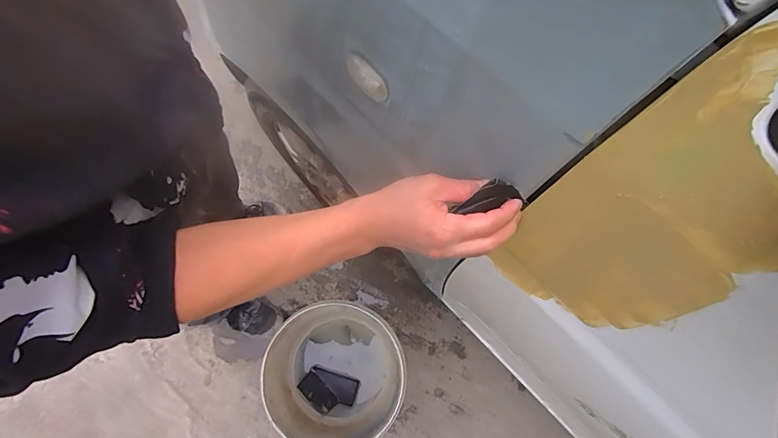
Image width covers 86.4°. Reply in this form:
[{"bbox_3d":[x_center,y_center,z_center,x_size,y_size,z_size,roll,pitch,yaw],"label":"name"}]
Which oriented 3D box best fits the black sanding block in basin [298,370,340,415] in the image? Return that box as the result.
[{"bbox_3d":[-0.191,0.470,1.118,0.108,0.018,0.056,41,76,10],"label":"black sanding block in basin"}]

